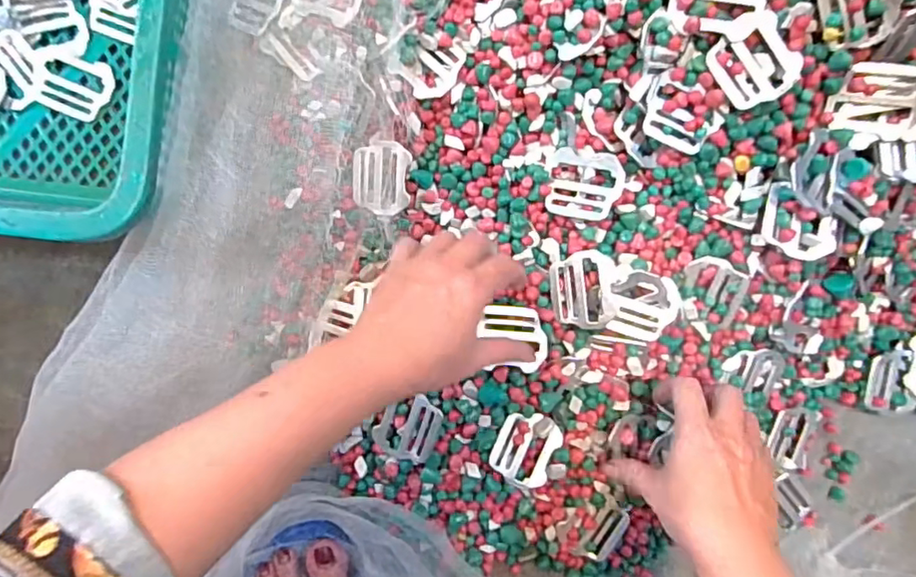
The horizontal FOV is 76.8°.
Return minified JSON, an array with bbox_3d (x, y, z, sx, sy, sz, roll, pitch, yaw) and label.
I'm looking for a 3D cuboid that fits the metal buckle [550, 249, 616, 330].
[{"bbox_3d":[0.093,0.002,0.431,0.045,0.006,0.056,-7,87,24],"label":"metal buckle"}]

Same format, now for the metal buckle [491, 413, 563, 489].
[{"bbox_3d":[0.053,0.124,0.447,0.047,0.007,0.055,25,90,-7],"label":"metal buckle"}]

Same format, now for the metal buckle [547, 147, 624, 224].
[{"bbox_3d":[0.092,-0.076,0.425,0.056,0.007,0.050,12,103,20],"label":"metal buckle"}]

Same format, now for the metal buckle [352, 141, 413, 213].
[{"bbox_3d":[-0.061,-0.087,0.453,0.046,0.007,0.054,9,103,16],"label":"metal buckle"}]

